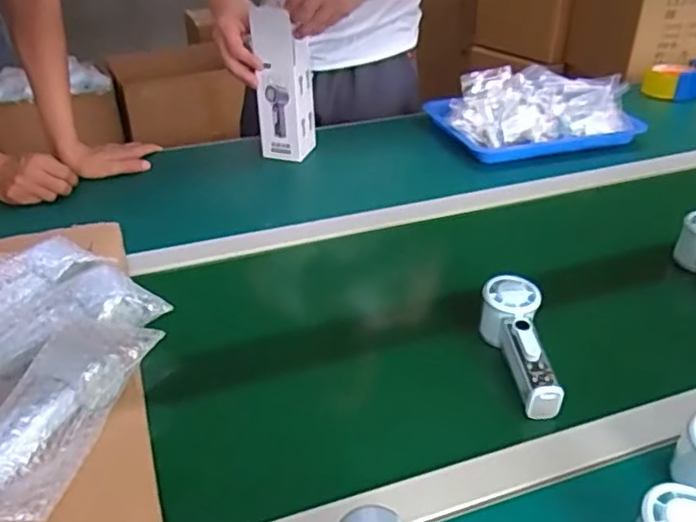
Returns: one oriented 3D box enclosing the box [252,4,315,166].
[{"bbox_3d":[-0.102,-0.277,1.048,0.085,0.252,0.053,11,35,19],"label":"box"}]

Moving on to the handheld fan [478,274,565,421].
[{"bbox_3d":[0.168,0.081,0.630,0.056,0.057,0.152,1,33,4],"label":"handheld fan"}]

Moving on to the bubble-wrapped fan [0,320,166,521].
[{"bbox_3d":[-0.254,0.133,0.555,0.082,0.059,0.199,8,34,14],"label":"bubble-wrapped fan"}]

